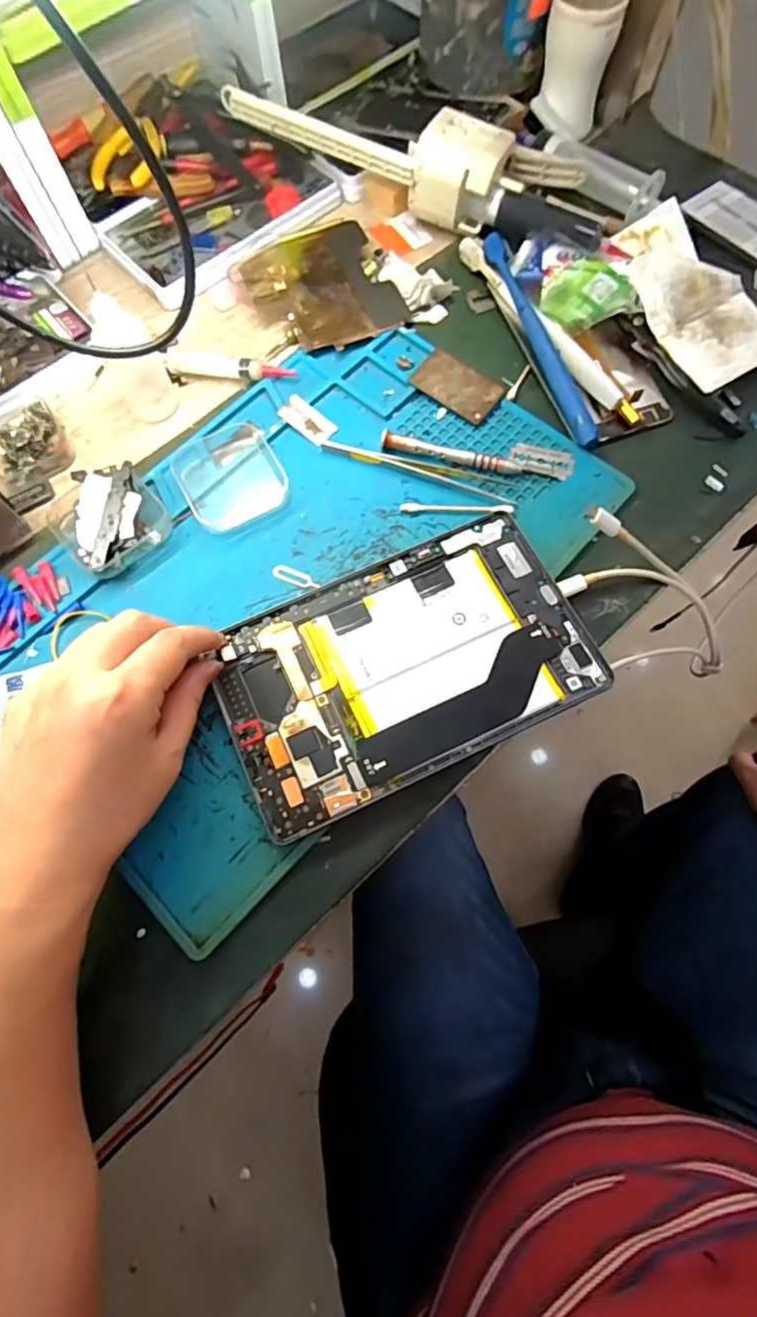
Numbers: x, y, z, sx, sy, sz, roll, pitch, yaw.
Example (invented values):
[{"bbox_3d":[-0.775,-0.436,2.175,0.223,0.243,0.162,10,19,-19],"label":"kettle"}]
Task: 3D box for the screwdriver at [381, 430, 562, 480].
[{"bbox_3d":[0.059,-0.132,0.368,0.116,0.013,0.010,12,71,6],"label":"screwdriver"}]

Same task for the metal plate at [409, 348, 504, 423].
[{"bbox_3d":[0.055,-0.191,0.394,0.060,0.004,0.036,37,81,11],"label":"metal plate"}]

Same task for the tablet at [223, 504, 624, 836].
[{"bbox_3d":[0.014,0.003,0.325,0.204,0.009,0.126,-24,70,-8],"label":"tablet"}]

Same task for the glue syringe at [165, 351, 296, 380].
[{"bbox_3d":[-0.106,-0.209,0.403,0.091,0.011,0.013,4,71,3],"label":"glue syringe"}]

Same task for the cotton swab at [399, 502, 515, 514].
[{"bbox_3d":[0.050,-0.097,0.359,0.070,0.007,0.009,6,69,4],"label":"cotton swab"}]

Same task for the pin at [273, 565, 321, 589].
[{"bbox_3d":[-0.051,-0.051,0.349,0.032,0.004,0.009,20,70,10],"label":"pin"}]

